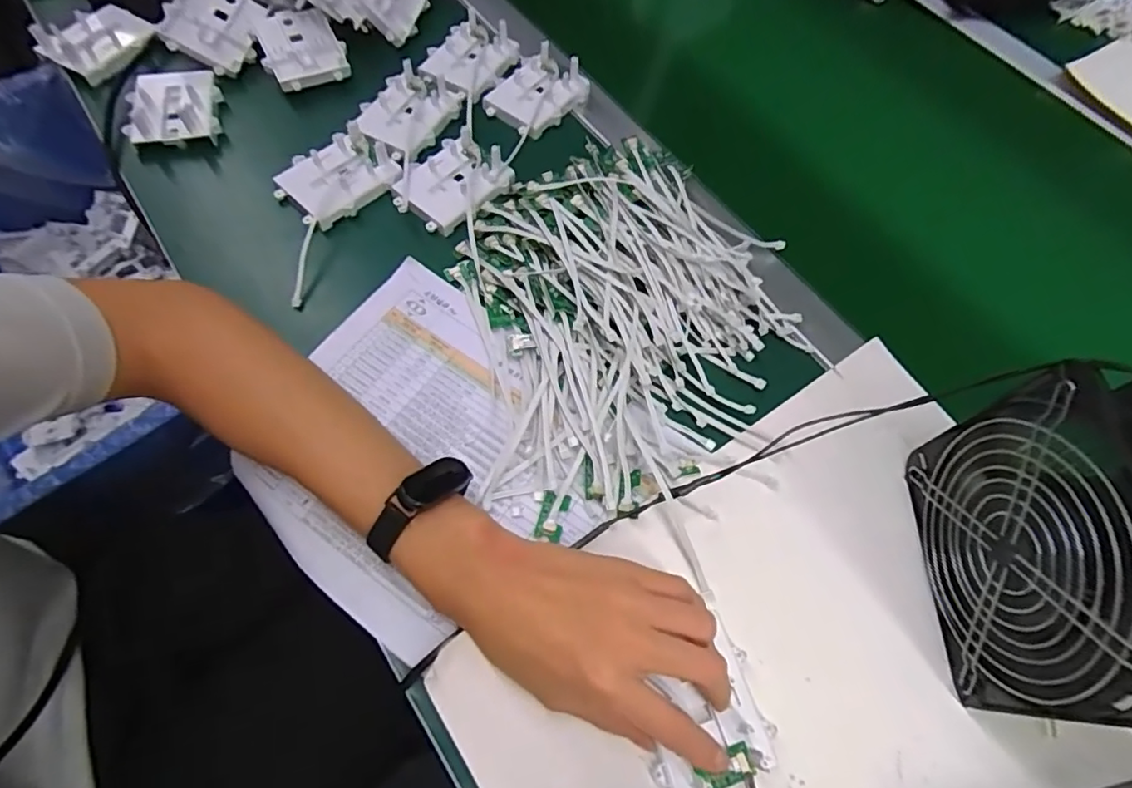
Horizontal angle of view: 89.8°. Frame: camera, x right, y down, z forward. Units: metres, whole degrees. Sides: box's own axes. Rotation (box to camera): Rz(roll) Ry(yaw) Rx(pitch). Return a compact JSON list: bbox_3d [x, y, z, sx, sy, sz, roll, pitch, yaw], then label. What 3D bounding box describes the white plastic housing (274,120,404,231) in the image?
[{"bbox_3d":[-0.177,-0.169,0.441,0.084,0.015,0.062,-38,73,-20],"label":"white plastic housing"}]

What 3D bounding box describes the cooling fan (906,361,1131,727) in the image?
[{"bbox_3d":[0.250,0.081,0.290,0.056,0.150,0.145,2,64,-4],"label":"cooling fan"}]

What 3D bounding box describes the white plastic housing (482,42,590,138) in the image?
[{"bbox_3d":[-0.027,-0.274,0.513,0.064,0.027,0.087,39,67,13],"label":"white plastic housing"}]

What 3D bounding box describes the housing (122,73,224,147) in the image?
[{"bbox_3d":[-0.326,-0.238,0.473,0.064,0.025,0.075,-12,66,-10],"label":"housing"}]

